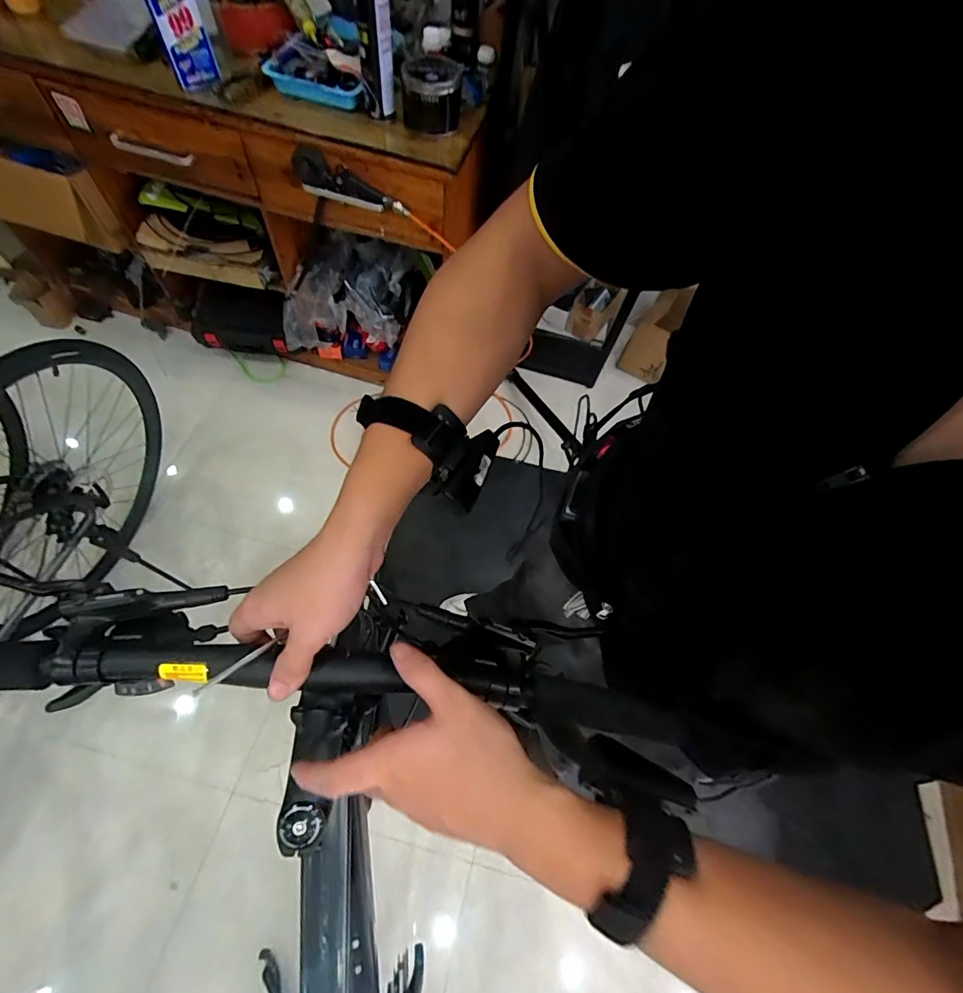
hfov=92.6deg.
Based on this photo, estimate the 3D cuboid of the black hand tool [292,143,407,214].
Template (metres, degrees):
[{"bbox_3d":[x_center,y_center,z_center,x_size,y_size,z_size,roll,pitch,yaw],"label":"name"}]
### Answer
[{"bbox_3d":[-0.292,-0.687,1.027,0.256,0.081,0.032,16,66,-14],"label":"black hand tool"}]

